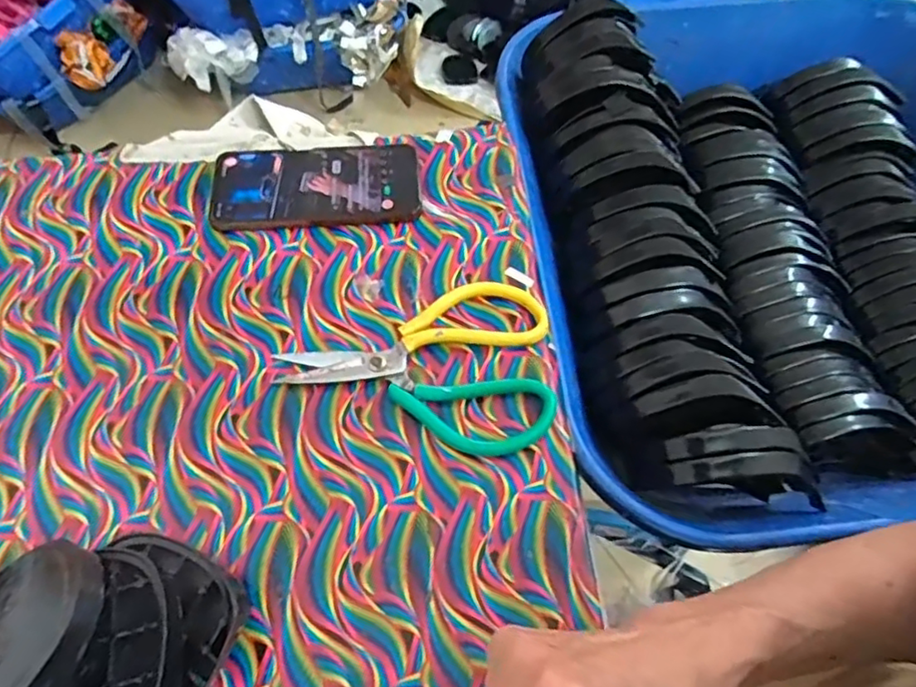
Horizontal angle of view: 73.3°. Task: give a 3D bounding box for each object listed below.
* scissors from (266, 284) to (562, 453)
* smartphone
[{"bbox_3d":[-0.021,0.003,0.421,0.182,0.012,0.119,14,63,8],"label":"scissors"},{"bbox_3d":[-0.113,-0.128,0.491,0.160,0.012,0.082,-7,62,-3],"label":"smartphone"}]

